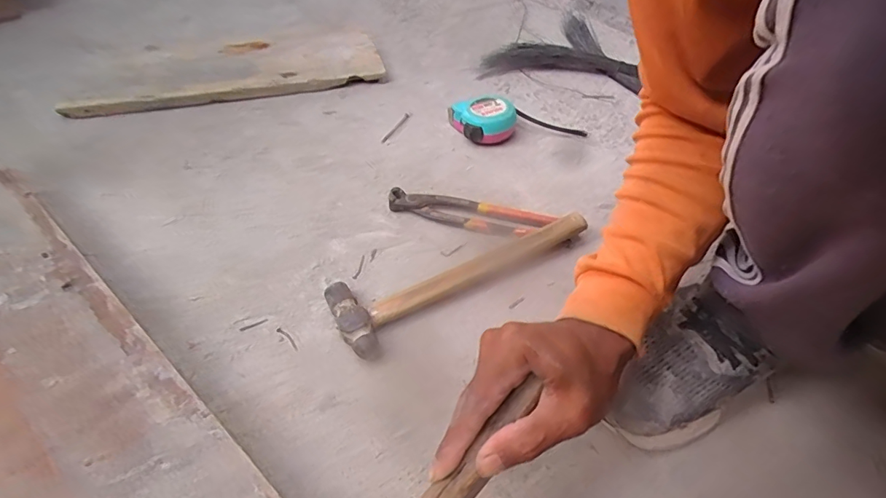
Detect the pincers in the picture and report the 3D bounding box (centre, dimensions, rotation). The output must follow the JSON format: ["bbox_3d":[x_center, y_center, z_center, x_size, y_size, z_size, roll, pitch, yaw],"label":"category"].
[{"bbox_3d":[0.044,-0.039,0.551,0.217,0.021,0.044,16,51,12],"label":"pincers"}]

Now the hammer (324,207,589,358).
[{"bbox_3d":[0.017,0.016,0.497,0.279,0.032,0.080,-27,55,-22],"label":"hammer"}]

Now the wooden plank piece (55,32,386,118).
[{"bbox_3d":[-0.331,-0.293,0.752,0.446,0.030,0.156,-10,51,-10],"label":"wooden plank piece"}]

